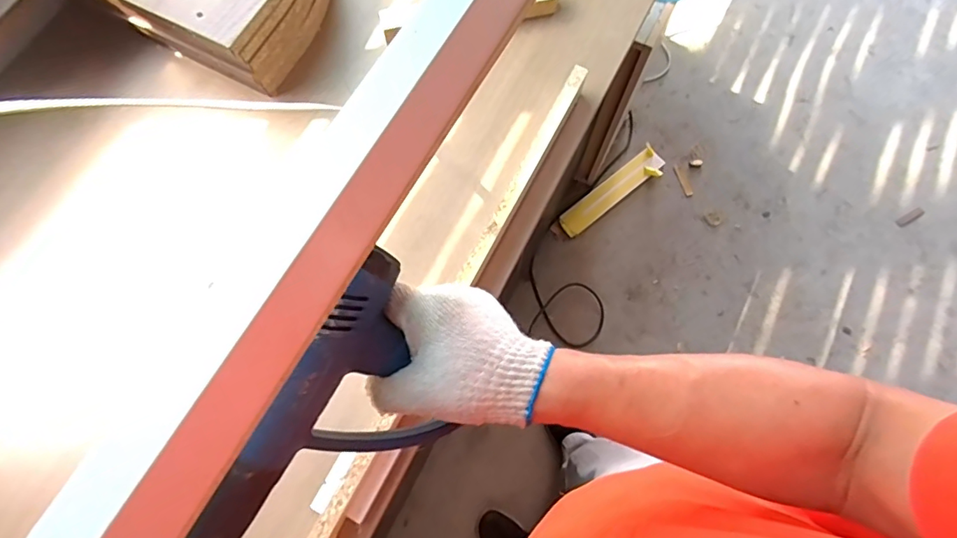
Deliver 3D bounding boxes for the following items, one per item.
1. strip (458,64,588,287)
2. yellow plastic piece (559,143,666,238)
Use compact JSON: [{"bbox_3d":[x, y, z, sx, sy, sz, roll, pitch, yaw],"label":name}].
[{"bbox_3d":[0.064,-0.127,0.638,0.025,0.016,0.333,26,74,9],"label":"strip"},{"bbox_3d":[0.414,-0.240,1.556,0.392,0.027,0.092,-38,76,-12],"label":"yellow plastic piece"}]

